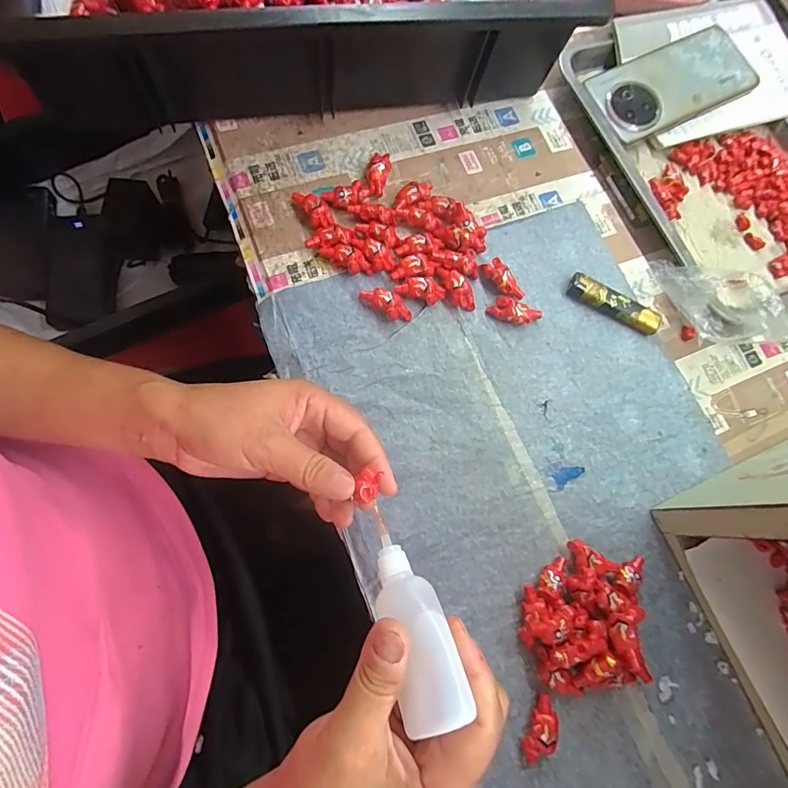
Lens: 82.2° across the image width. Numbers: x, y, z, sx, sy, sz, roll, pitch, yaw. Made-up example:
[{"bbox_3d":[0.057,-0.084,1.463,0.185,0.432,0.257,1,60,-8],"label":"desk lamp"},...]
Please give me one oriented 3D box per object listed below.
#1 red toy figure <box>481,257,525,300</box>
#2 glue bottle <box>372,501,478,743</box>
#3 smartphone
[{"bbox_3d":[0.088,-0.092,0.366,0.017,0.016,0.039,-31,81,-14],"label":"red toy figure"},{"bbox_3d":[0.006,0.104,0.220,0.029,0.025,0.098,-19,52,-6],"label":"glue bottle"},{"bbox_3d":[0.264,-0.295,0.432,0.162,0.016,0.075,-24,79,-13],"label":"smartphone"}]

